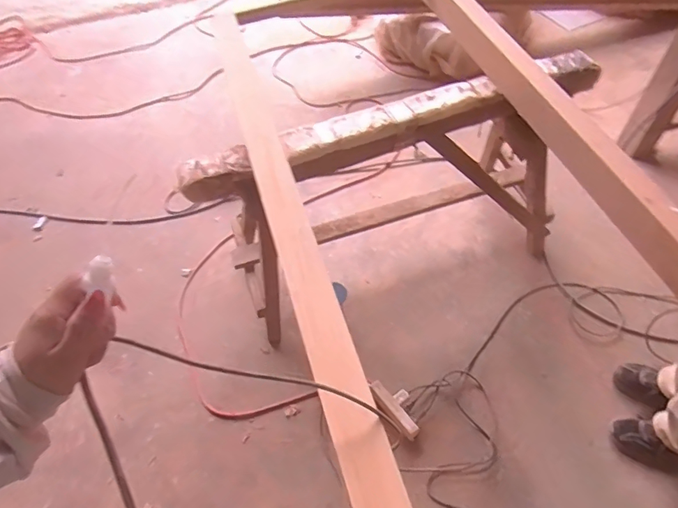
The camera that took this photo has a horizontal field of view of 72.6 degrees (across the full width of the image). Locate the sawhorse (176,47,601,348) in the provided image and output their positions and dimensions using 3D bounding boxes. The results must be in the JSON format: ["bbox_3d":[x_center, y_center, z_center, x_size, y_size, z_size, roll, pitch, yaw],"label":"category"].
[{"bbox_3d":[0.174,-0.162,1.405,1.082,0.598,0.390,-17,55,-7],"label":"sawhorse"}]

